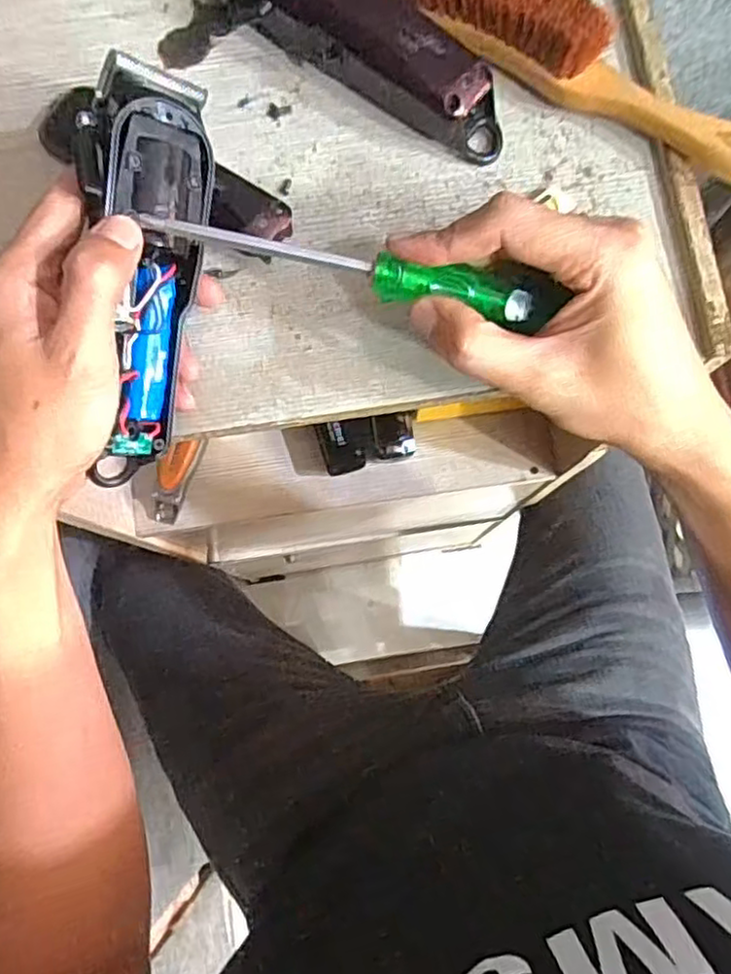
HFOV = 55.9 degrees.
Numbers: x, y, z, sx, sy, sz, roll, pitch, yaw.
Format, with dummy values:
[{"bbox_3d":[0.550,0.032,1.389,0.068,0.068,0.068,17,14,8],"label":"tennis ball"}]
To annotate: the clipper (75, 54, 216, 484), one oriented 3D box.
[{"bbox_3d":[-0.098,-0.091,0.305,0.048,0.040,0.172,5,104,3],"label":"clipper"}]

